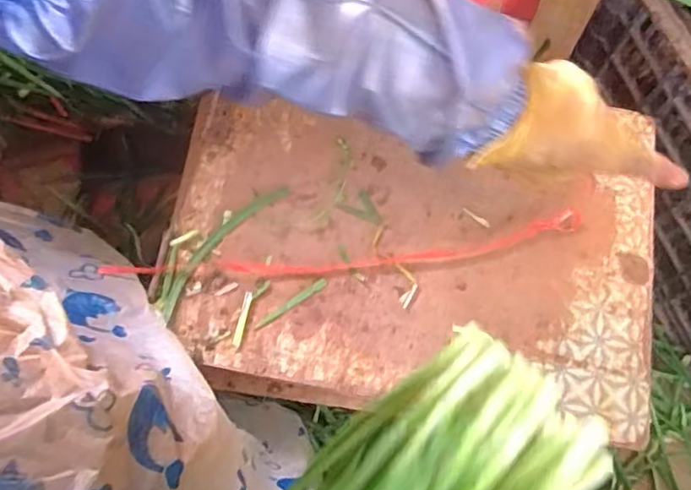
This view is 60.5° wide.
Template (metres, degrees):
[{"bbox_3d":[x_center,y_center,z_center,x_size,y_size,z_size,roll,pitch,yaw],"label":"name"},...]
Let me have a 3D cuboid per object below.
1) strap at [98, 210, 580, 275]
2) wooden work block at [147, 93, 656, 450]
[{"bbox_3d":[-0.003,0.008,0.528,0.426,0.014,0.028,-6,71,0],"label":"strap"},{"bbox_3d":[0.052,0.021,0.537,0.427,0.043,0.270,8,72,4],"label":"wooden work block"}]

